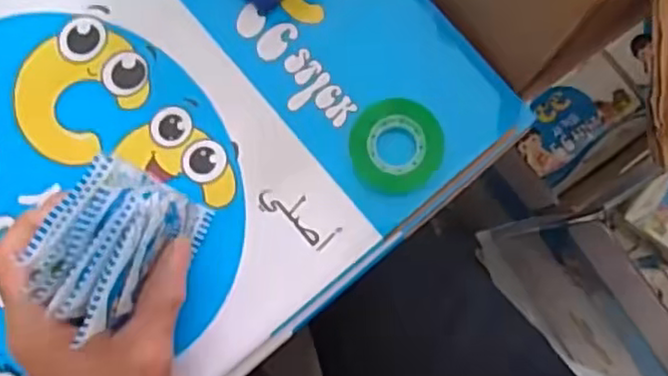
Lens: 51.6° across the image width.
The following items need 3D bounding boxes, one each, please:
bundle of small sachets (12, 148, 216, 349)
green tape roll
[{"bbox_3d":[-0.112,0.030,0.371,0.051,0.101,0.073,29,86,5],"label":"bundle of small sachets"},{"bbox_3d":[0.037,-0.025,0.413,0.053,0.018,0.053,0,84,2],"label":"green tape roll"}]

